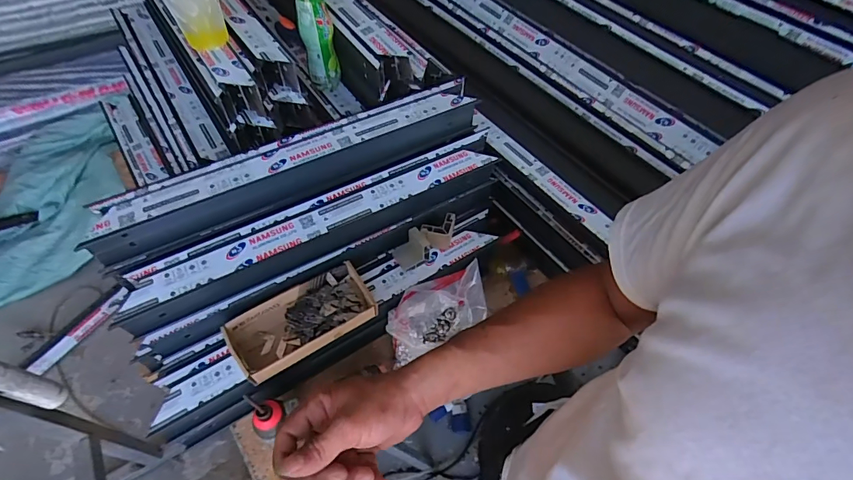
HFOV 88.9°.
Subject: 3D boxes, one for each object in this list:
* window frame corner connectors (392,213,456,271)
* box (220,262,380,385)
[{"bbox_3d":[0.003,0.002,0.705,0.113,0.046,0.048,-25,60,-21],"label":"window frame corner connectors"},{"bbox_3d":[-0.177,0.117,0.637,0.202,0.034,0.102,-28,59,-19],"label":"box"}]

